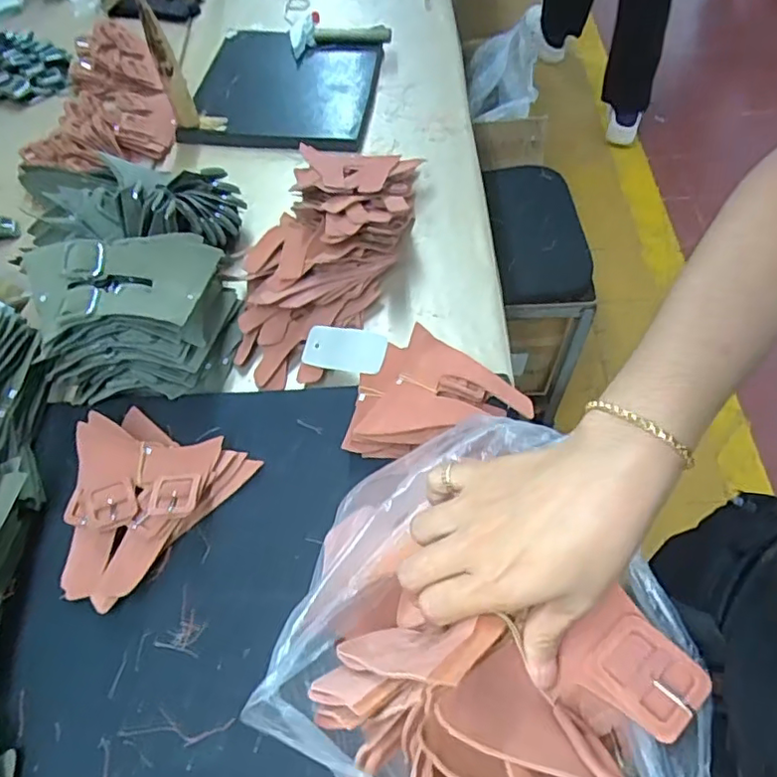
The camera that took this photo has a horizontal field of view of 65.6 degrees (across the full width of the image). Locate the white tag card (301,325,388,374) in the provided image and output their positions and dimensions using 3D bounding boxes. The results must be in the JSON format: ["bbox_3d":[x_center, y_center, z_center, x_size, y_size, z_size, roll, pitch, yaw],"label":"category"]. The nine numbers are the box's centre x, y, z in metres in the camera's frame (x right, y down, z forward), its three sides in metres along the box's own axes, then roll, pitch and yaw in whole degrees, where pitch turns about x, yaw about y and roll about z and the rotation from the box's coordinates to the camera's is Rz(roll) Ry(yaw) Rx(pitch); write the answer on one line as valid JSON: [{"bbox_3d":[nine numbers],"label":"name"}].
[{"bbox_3d":[-0.054,-0.048,0.728,0.104,0.007,0.052,9,78,20],"label":"white tag card"}]

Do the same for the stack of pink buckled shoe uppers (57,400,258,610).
[{"bbox_3d":[-0.268,0.106,0.625,0.161,0.053,0.207,31,65,20],"label":"stack of pink buckled shoe uppers"}]

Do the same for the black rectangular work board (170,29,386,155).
[{"bbox_3d":[-0.176,-0.530,1.057,0.306,0.036,0.308,7,59,8],"label":"black rectangular work board"}]

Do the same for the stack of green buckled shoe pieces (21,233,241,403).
[{"bbox_3d":[-0.299,-0.103,0.707,0.203,0.143,0.190,-5,58,0],"label":"stack of green buckled shoe pieces"}]

